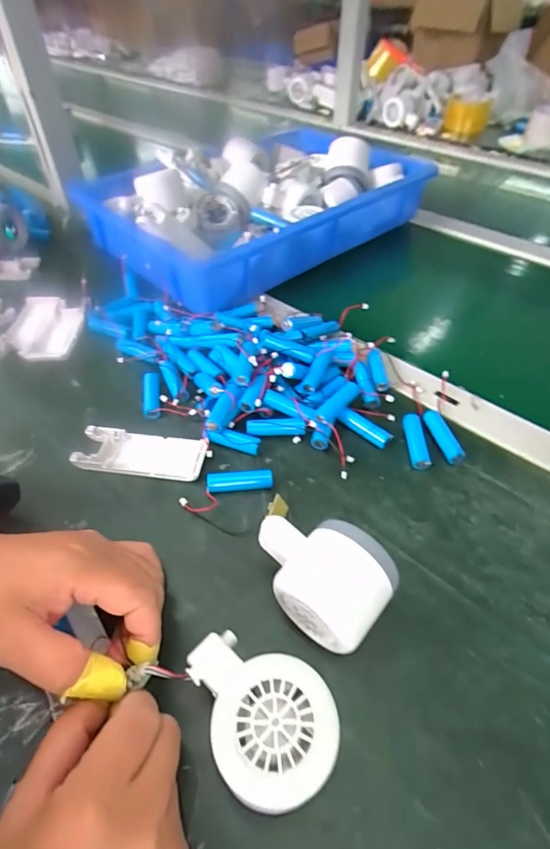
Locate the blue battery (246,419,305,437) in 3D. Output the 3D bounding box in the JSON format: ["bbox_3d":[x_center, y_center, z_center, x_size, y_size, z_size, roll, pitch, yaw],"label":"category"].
[{"bbox_3d":[0.001,0.002,0.377,0.050,0.010,0.012,-3,48,-2],"label":"blue battery"}]

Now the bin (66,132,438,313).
[{"bbox_3d":[-0.022,-0.304,0.596,0.393,0.100,0.282,-33,55,-26],"label":"bin"}]

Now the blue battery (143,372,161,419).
[{"bbox_3d":[-0.116,-0.028,0.412,0.015,0.015,0.055,-10,49,-8],"label":"blue battery"}]

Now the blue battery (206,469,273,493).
[{"bbox_3d":[-0.028,0.045,0.342,0.051,0.014,0.012,-5,48,-3],"label":"blue battery"}]

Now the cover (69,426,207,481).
[{"bbox_3d":[-0.110,0.023,0.361,0.104,0.008,0.038,4,48,5],"label":"cover"}]

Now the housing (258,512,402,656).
[{"bbox_3d":[0.027,0.093,0.271,0.083,0.053,0.054,30,55,25],"label":"housing"}]

